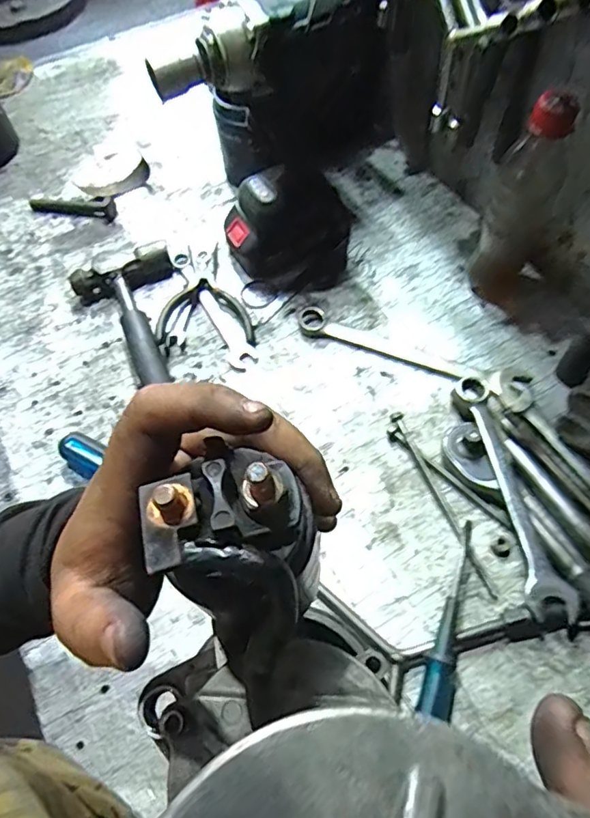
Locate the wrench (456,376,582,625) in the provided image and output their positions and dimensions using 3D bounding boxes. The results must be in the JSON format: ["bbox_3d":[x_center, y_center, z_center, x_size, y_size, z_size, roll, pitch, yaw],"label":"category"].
[{"bbox_3d":[0.167,0.063,0.425,0.034,0.012,0.200,-13,64,-2],"label":"wrench"}]

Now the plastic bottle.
[{"bbox_3d":[0.203,-0.176,0.477,0.063,0.196,0.072,22,64,16],"label":"plastic bottle"}]

